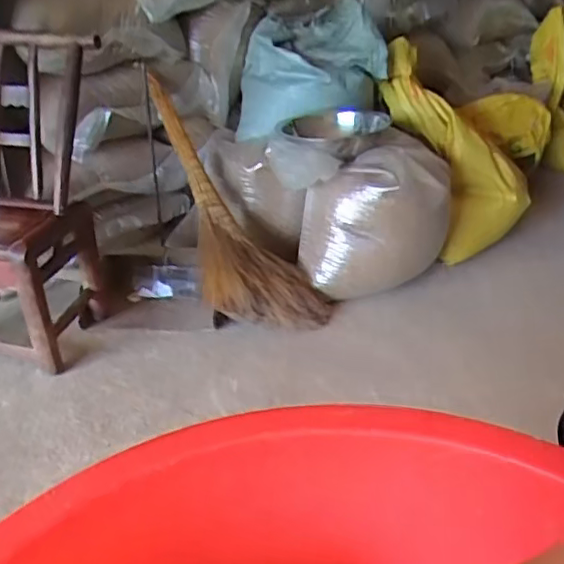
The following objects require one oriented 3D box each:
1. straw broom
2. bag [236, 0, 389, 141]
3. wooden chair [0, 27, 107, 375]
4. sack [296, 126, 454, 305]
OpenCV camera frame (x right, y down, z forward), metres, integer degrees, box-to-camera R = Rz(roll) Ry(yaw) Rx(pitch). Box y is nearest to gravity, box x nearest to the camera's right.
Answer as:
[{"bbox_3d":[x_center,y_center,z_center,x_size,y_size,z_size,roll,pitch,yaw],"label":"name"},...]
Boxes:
[{"bbox_3d":[-0.151,-0.175,1.470,0.266,0.092,0.714,-23,76,-34],"label":"straw broom"},{"bbox_3d":[0.080,-0.575,1.627,0.404,0.312,0.148,0,29,2],"label":"bag"},{"bbox_3d":[-0.605,-0.163,1.247,0.397,0.618,0.320,11,29,17],"label":"wooden chair"},{"bbox_3d":[0.242,-0.175,1.533,0.342,0.347,0.324,8,28,13],"label":"sack"}]

